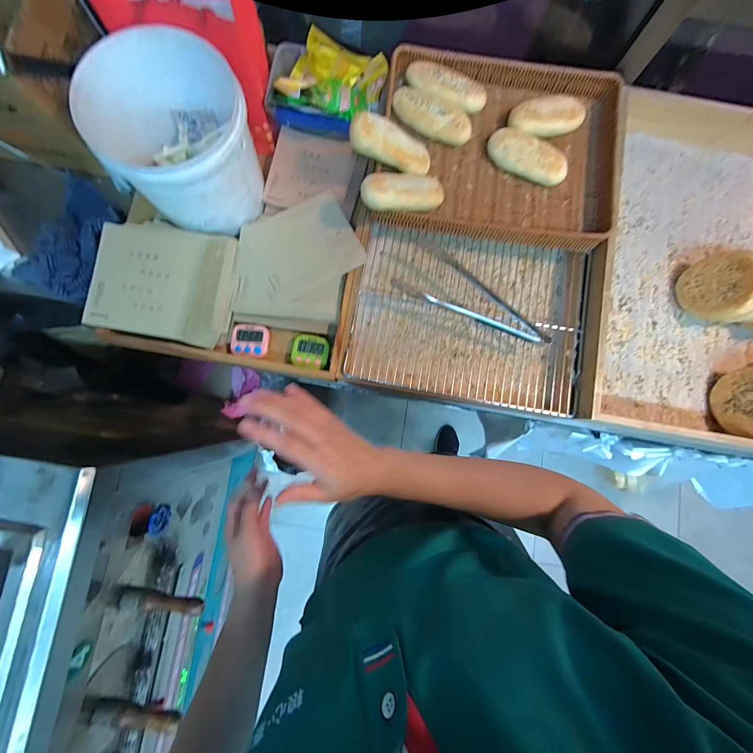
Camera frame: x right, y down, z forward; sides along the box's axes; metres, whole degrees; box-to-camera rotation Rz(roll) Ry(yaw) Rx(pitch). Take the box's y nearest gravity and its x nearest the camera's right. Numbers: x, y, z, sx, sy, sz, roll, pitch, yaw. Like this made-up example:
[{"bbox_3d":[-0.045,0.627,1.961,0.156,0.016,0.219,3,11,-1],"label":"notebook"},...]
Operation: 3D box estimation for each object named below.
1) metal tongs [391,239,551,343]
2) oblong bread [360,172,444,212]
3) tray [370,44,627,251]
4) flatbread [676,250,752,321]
[{"bbox_3d":[0.176,-0.136,0.561,0.276,0.044,0.114,29,83,1],"label":"metal tongs"},{"bbox_3d":[0.048,-0.300,0.523,0.152,0.035,0.061,-14,84,-24],"label":"oblong bread"},{"bbox_3d":[0.216,-0.402,0.582,0.415,0.061,0.323,10,83,-1],"label":"tray"},{"bbox_3d":[0.608,-0.160,0.568,0.021,0.114,0.116,5,79,-30],"label":"flatbread"}]

